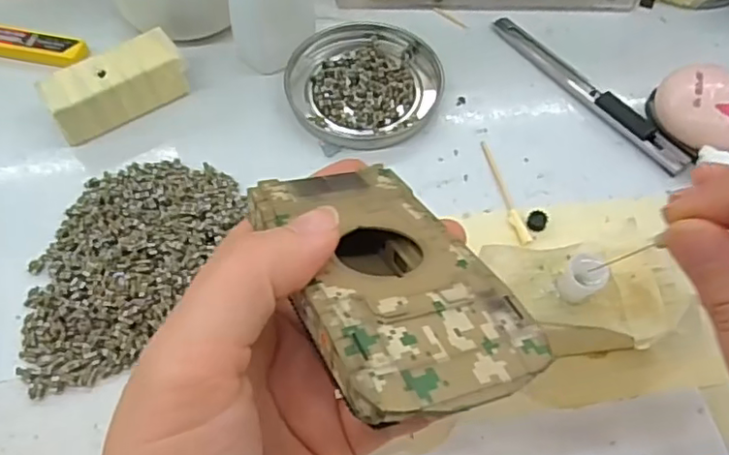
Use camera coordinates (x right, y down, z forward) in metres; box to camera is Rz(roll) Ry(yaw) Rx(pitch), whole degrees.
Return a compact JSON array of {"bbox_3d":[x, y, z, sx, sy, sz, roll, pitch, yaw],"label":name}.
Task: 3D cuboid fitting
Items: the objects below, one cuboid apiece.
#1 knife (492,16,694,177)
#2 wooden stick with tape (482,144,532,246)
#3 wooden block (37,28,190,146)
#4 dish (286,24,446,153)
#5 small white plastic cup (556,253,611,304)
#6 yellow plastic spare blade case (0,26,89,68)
[{"bbox_3d":[0.113,-0.072,0.314,0.015,0.008,0.127,-34,66,-17],"label":"knife"},{"bbox_3d":[0.066,-0.018,0.286,0.006,0.004,0.060,-10,61,-6],"label":"wooden stick with tape"},{"bbox_3d":[-0.121,-0.069,0.300,0.064,0.026,0.026,-34,66,-17],"label":"wooden block"},{"bbox_3d":[0.001,-0.078,0.317,0.077,0.009,0.082,0,61,0],"label":"dish"},{"bbox_3d":[0.079,0.018,0.218,0.013,0.016,0.015,34,64,18],"label":"small white plastic cup"},{"bbox_3d":[-0.199,-0.100,0.325,0.104,0.005,0.018,10,61,6],"label":"yellow plastic spare blade case"}]

